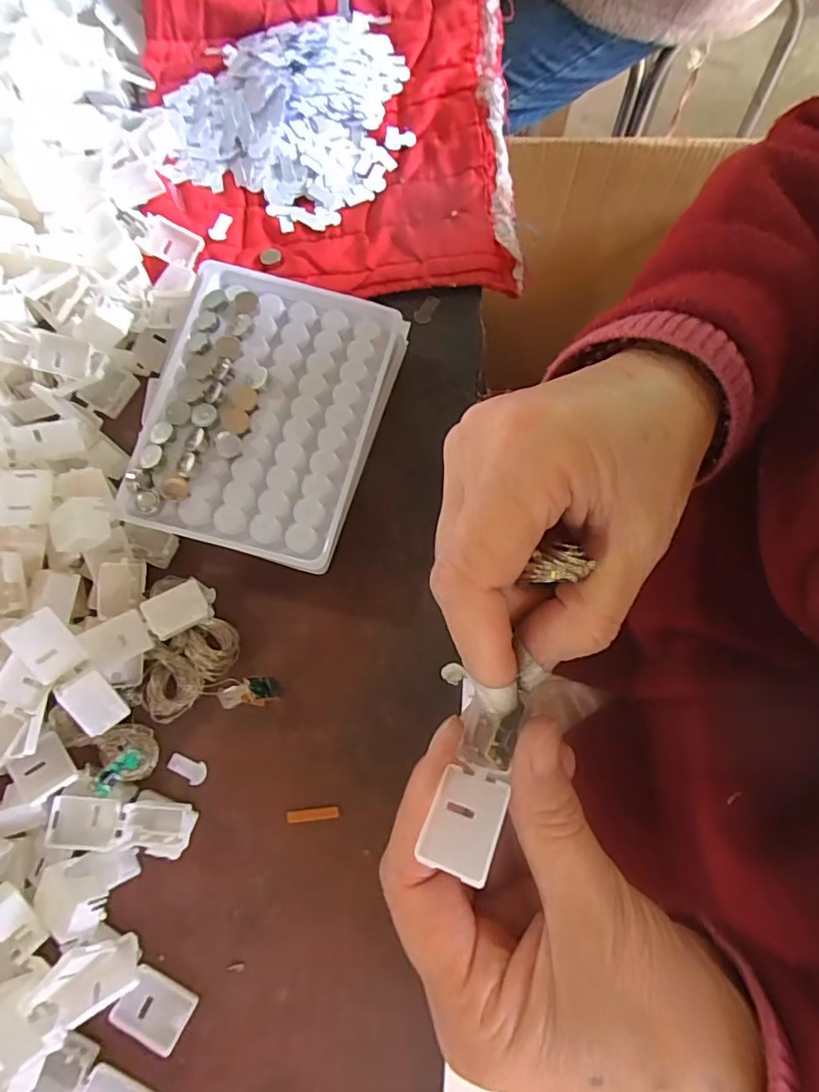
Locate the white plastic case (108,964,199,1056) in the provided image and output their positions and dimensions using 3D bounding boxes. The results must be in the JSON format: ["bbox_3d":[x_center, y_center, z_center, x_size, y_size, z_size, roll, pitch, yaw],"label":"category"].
[{"bbox_3d":[-0.098,0.179,0.213,0.027,0.007,0.021,26,77,9],"label":"white plastic case"}]

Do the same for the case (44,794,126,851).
[{"bbox_3d":[-0.133,0.114,0.228,0.032,0.008,0.019,5,75,4],"label":"case"}]

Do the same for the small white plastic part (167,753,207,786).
[{"bbox_3d":[-0.097,0.097,0.242,0.017,0.004,0.010,28,78,9],"label":"small white plastic part"}]

